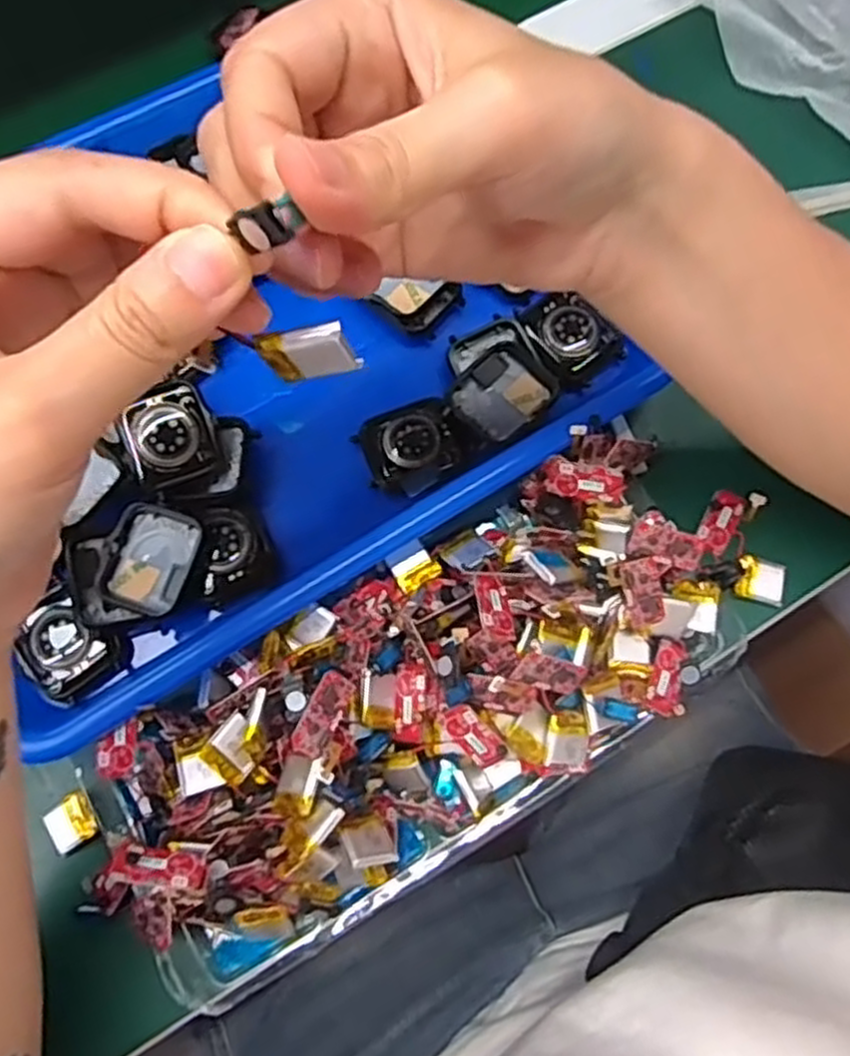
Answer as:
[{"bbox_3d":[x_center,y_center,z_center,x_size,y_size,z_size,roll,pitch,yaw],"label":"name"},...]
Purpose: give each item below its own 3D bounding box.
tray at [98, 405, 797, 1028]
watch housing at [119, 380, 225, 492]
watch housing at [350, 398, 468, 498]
[{"bbox_3d":[0.013,0.060,0.309,0.302,0.056,0.111,-31,76,-9],"label":"tray"},{"bbox_3d":[-0.103,-0.037,0.320,0.035,0.010,0.037,-22,105,-8],"label":"watch housing"},{"bbox_3d":[-0.005,-0.035,0.335,0.041,0.008,0.038,-24,75,-7],"label":"watch housing"}]

